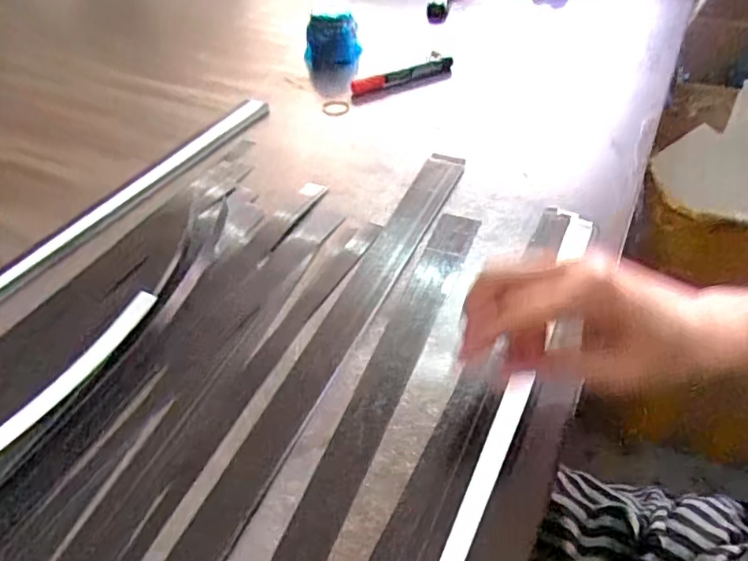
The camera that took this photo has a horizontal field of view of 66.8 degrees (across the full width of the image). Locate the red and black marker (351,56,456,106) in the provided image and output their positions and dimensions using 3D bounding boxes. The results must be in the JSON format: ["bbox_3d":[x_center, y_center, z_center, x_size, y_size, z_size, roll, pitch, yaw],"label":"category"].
[{"bbox_3d":[0.034,-0.234,0.662,0.130,0.024,0.019,-25,47,-24],"label":"red and black marker"}]

